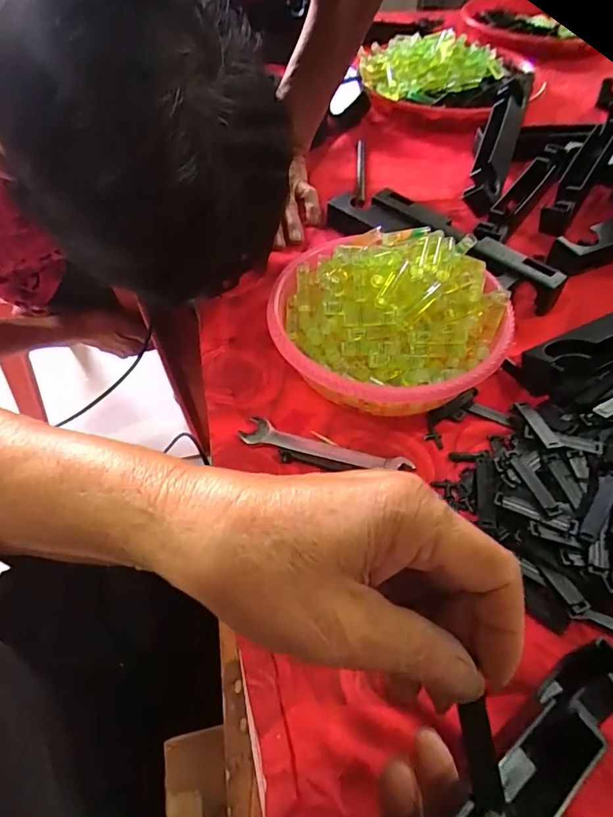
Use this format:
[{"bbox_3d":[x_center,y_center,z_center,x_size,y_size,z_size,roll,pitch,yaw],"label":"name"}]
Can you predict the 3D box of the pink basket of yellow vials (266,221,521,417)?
[{"bbox_3d":[0.059,-0.063,0.362,0.160,0.064,0.156,0,53,0],"label":"pink basket of yellow vials"}]

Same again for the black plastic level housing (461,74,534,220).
[{"bbox_3d":[0.215,-0.302,0.539,0.037,0.034,0.212,18,69,12],"label":"black plastic level housing"}]

